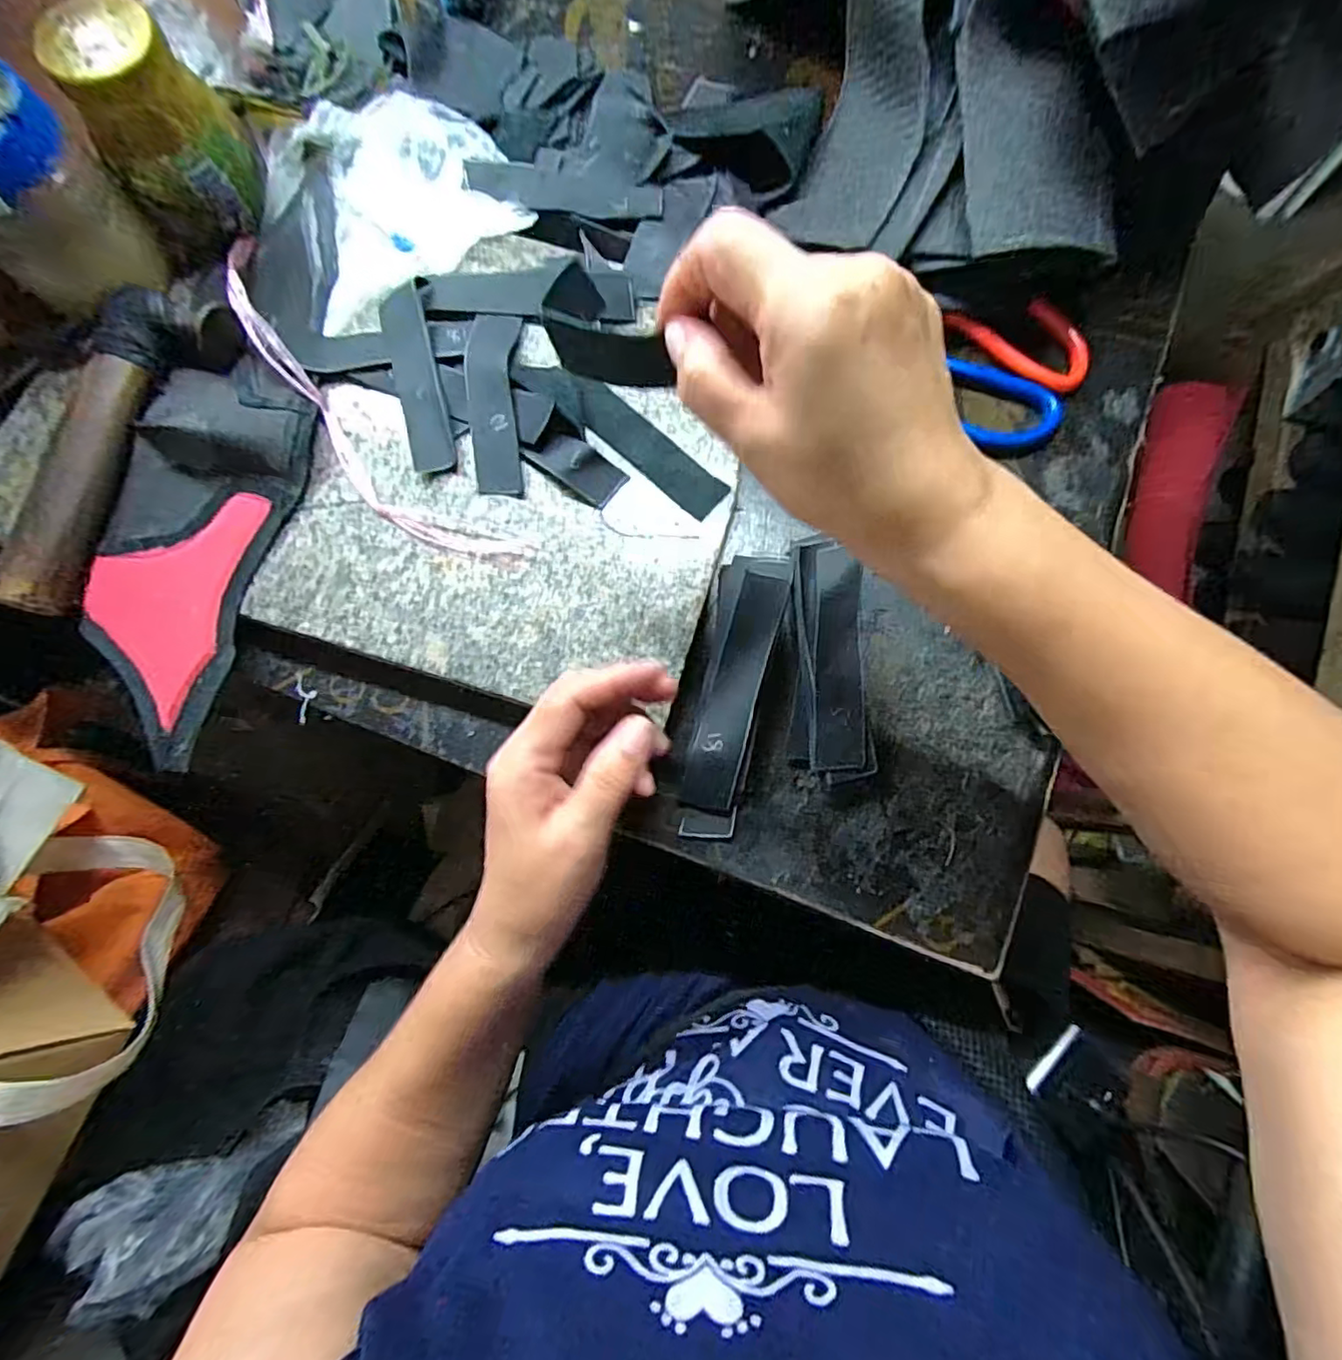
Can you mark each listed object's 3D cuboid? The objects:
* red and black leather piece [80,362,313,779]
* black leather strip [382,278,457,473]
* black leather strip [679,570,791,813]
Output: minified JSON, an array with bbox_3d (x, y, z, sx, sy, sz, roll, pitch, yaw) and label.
[{"bbox_3d":[-0.262,-0.067,0.326,0.091,0.022,0.205,16,81,2],"label":"red and black leather piece"},{"bbox_3d":[-0.143,-0.172,0.351,0.027,0.006,0.115,-11,81,-2],"label":"black leather strip"},{"bbox_3d":[0.034,0.004,0.327,0.027,0.007,0.126,16,81,3],"label":"black leather strip"}]

